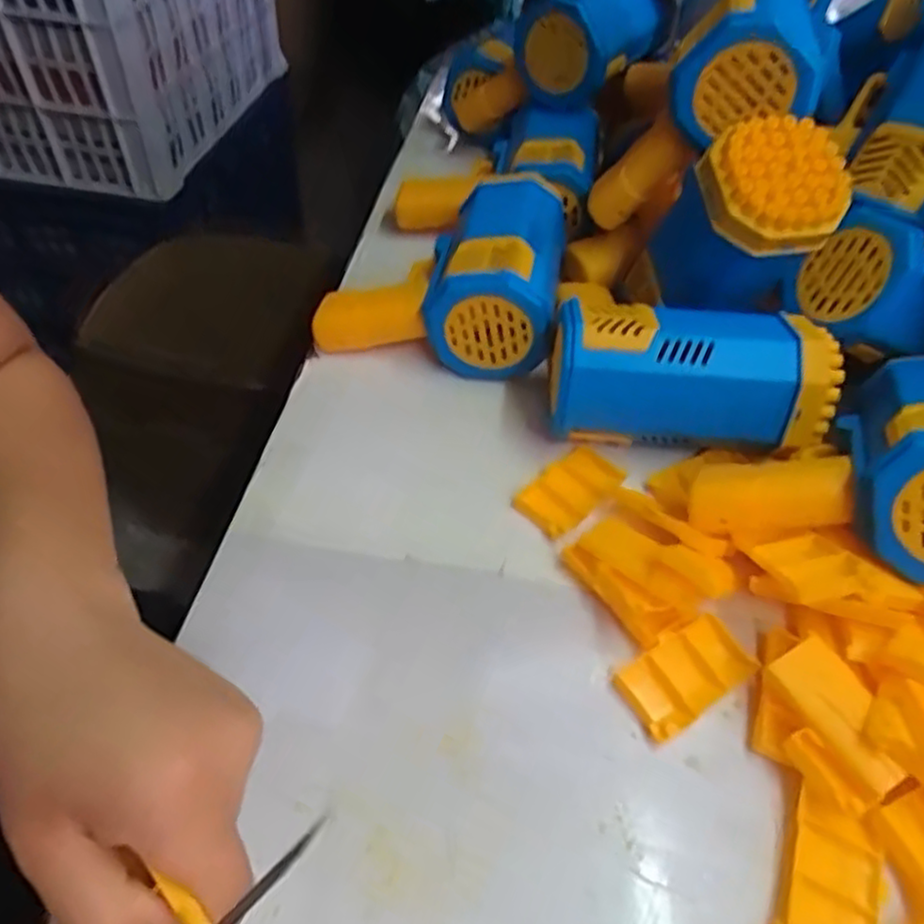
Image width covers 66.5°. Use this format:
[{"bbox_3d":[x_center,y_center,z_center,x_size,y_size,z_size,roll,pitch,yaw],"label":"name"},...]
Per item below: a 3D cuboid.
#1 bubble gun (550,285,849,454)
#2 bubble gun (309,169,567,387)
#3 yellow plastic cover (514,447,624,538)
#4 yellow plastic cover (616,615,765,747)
[{"bbox_3d":[0.128,-0.044,0.411,0.154,0.081,0.064,9,49,3],"label":"bubble gun"},{"bbox_3d":[-0.010,-0.137,0.482,0.150,0.077,0.138,11,49,5],"label":"bubble gun"},{"bbox_3d":[0.062,0.016,0.402,0.063,0.008,0.038,-32,58,-28],"label":"yellow plastic cover"},{"bbox_3d":[0.106,0.100,0.334,0.065,0.010,0.035,-26,55,-24],"label":"yellow plastic cover"}]

